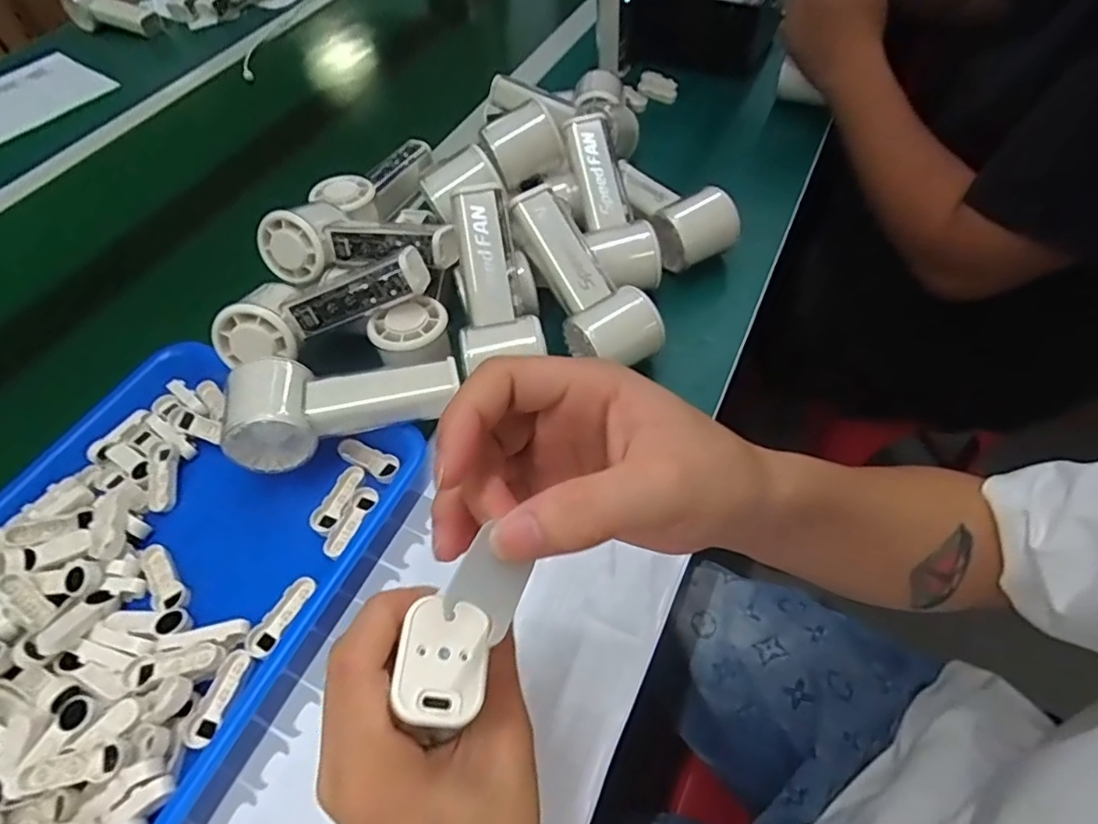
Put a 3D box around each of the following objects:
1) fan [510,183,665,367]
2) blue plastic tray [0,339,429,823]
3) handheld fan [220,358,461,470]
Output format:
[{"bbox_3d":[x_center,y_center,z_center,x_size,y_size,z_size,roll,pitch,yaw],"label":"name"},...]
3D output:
[{"bbox_3d":[0.022,-0.099,0.442,0.060,0.042,0.152,-33,80,-17],"label":"fan"},{"bbox_3d":[-0.263,0.107,0.366,0.249,0.033,0.334,18,58,17],"label":"blue plastic tray"},{"bbox_3d":[-0.141,-0.011,0.404,0.152,0.062,0.066,-16,55,-7],"label":"handheld fan"}]

